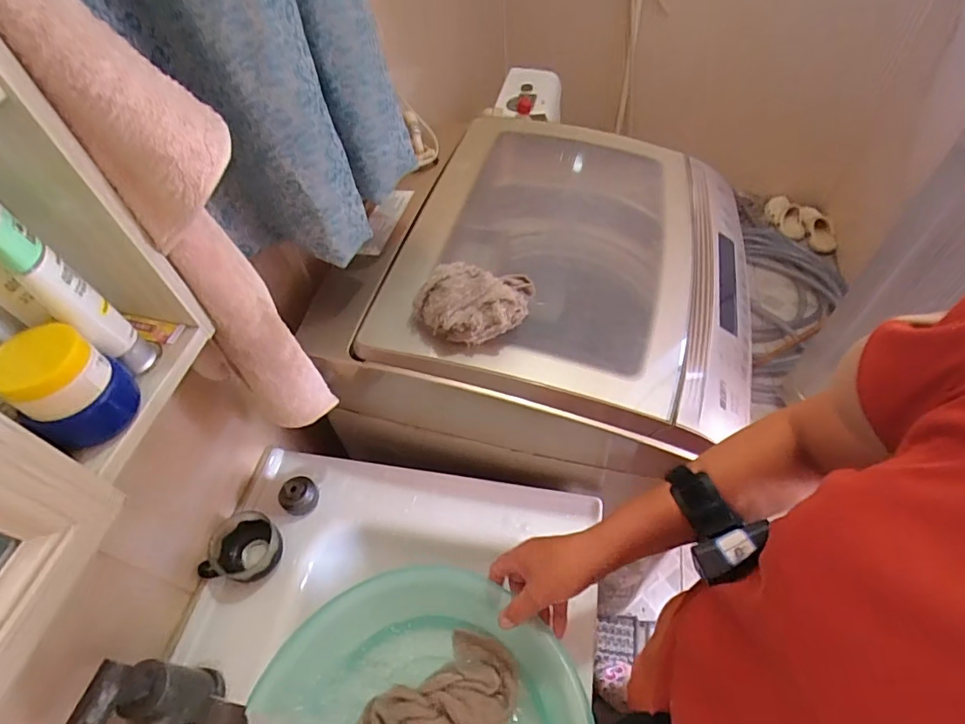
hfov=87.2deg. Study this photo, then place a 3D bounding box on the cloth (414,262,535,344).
[{"bbox_3d":[-0.010,-0.070,0.575,0.135,0.055,0.078,-2,53,3],"label":"cloth"}]

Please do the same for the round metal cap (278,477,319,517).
[{"bbox_3d":[-0.247,0.181,0.682,0.041,0.038,0.049,35,63,27],"label":"round metal cap"}]

